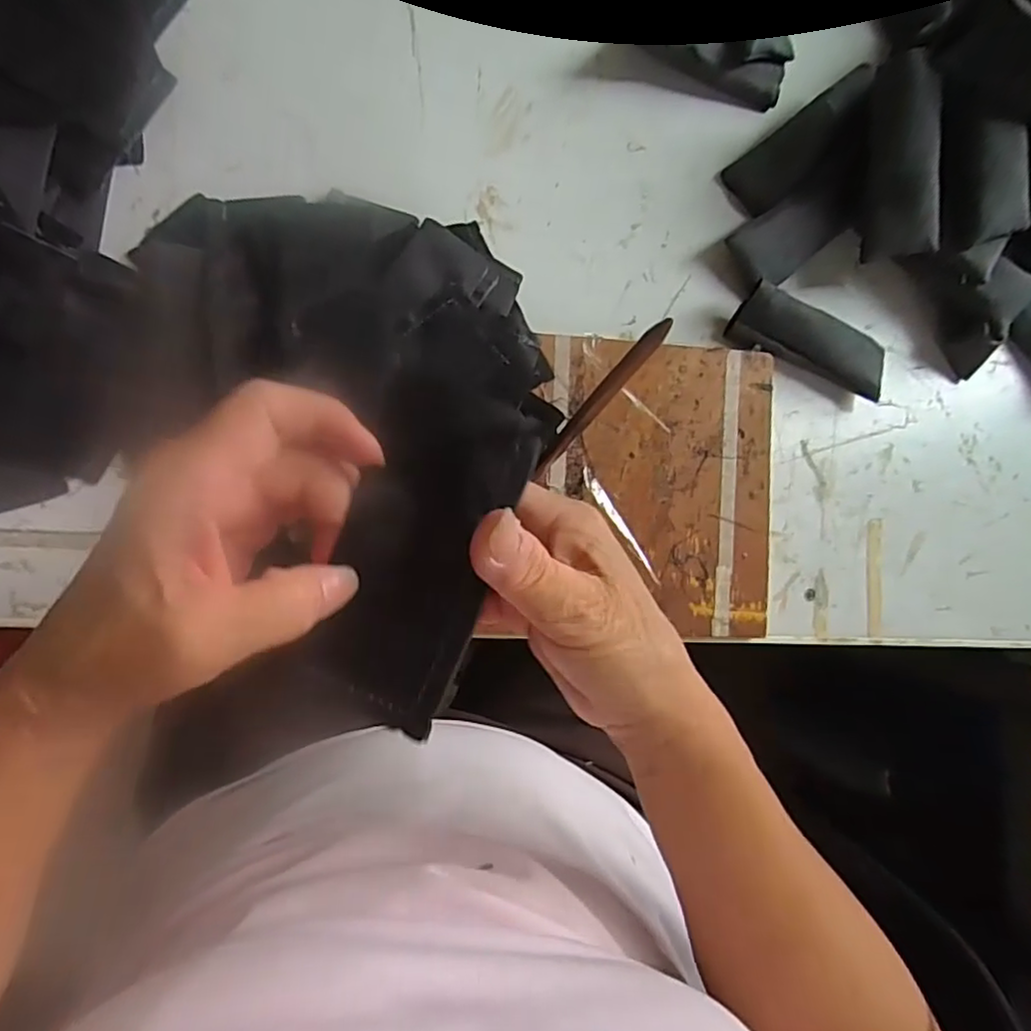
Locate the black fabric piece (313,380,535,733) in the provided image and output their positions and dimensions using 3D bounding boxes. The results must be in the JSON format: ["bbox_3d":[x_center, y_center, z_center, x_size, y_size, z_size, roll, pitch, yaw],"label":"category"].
[{"bbox_3d":[-0.031,0.014,0.209,0.050,0.009,0.112,16,95,-7],"label":"black fabric piece"}]

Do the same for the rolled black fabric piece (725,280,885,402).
[{"bbox_3d":[0.187,-0.107,0.391,0.103,0.028,0.037,22,85,-6],"label":"rolled black fabric piece"}]

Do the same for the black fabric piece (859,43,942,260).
[{"bbox_3d":[0.223,-0.204,0.360,0.040,0.016,0.102,-2,115,24],"label":"black fabric piece"}]

